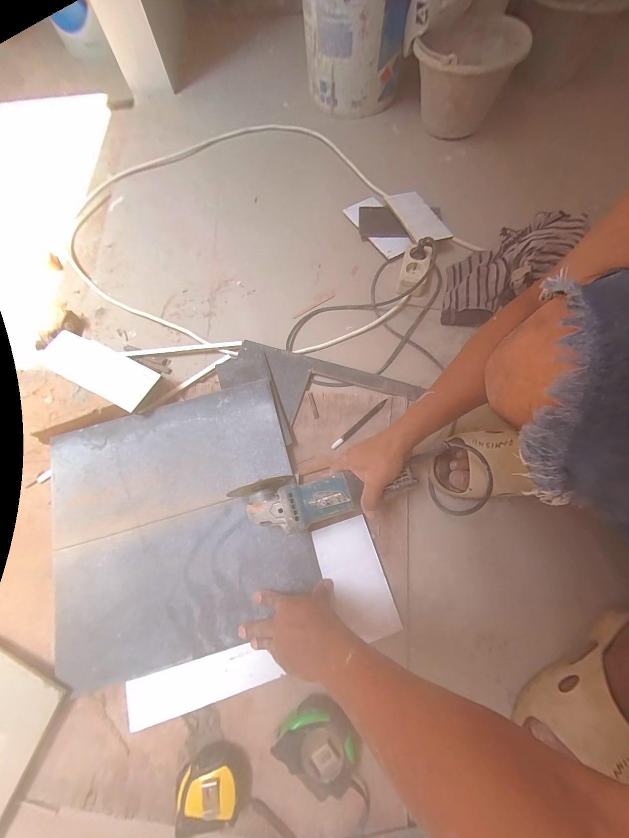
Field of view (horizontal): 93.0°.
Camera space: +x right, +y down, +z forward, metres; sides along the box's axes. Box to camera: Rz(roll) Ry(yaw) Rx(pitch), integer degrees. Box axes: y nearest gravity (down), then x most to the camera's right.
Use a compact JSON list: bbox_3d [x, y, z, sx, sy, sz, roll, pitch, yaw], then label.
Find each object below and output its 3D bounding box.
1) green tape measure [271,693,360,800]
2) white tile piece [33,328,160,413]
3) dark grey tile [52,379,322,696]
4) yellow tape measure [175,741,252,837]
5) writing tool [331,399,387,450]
[{"bbox_3d":[0.007,0.412,0.383,0.095,0.043,0.078,37,75,13],"label":"green tape measure"},{"bbox_3d":[-0.386,-0.091,0.528,0.224,0.010,0.081,25,72,10],"label":"white tile piece"},{"bbox_3d":[-0.218,0.154,0.477,0.382,0.007,0.384,-16,72,-4],"label":"dark grey tile"},{"bbox_3d":[-0.127,0.460,0.371,0.086,0.036,0.069,-3,70,0],"label":"yellow tape measure"},{"bbox_3d":[0.083,0.008,0.548,0.137,0.006,0.012,-39,74,-12],"label":"writing tool"}]

